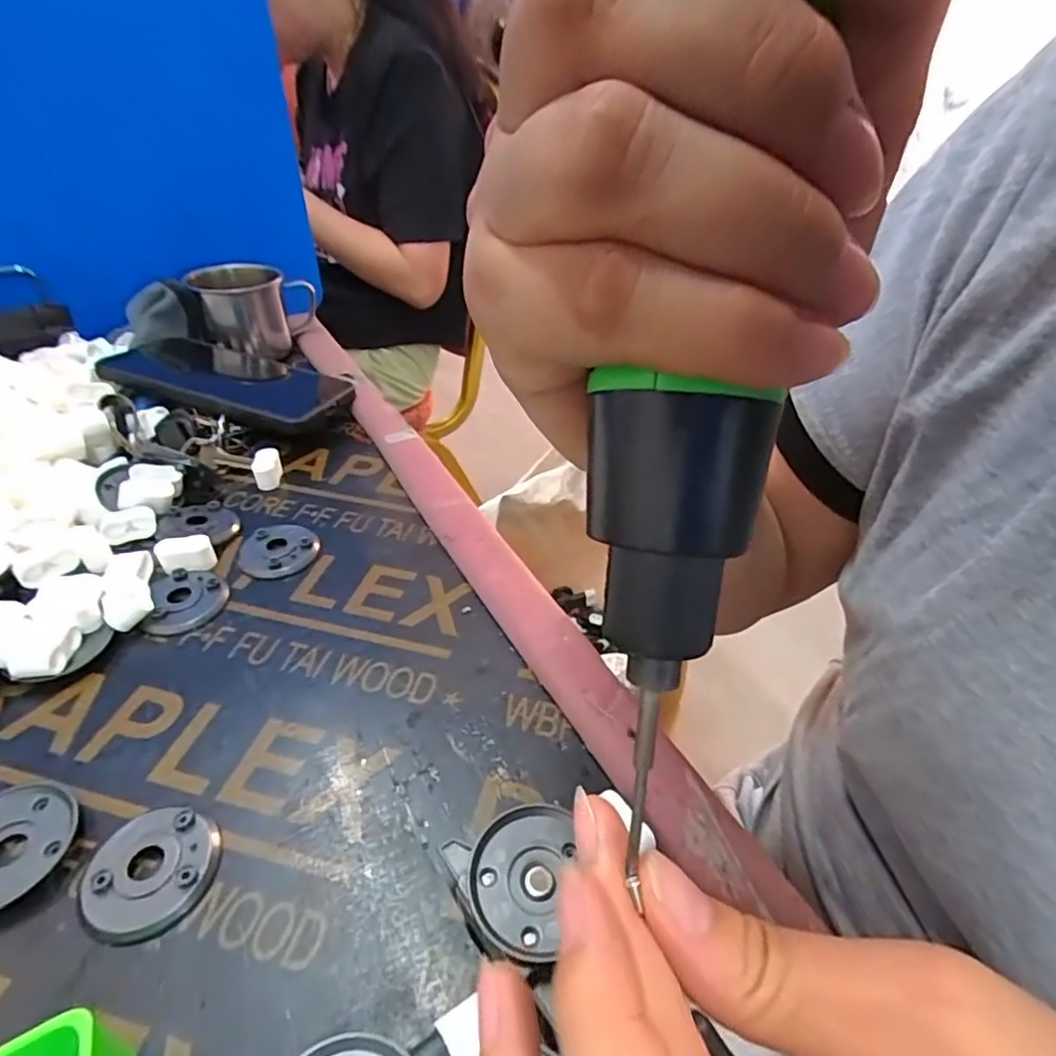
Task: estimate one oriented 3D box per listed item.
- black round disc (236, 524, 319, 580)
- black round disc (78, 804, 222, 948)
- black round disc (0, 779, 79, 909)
[{"bbox_3d":[-0.138,0.012,0.325,0.041,0.007,0.041,2,39,-1],"label":"black round disc"},{"bbox_3d":[-0.128,0.115,0.198,0.042,0.006,0.039,2,39,-1],"label":"black round disc"},{"bbox_3d":[-0.179,0.109,0.202,0.040,0.008,0.043,2,39,-1],"label":"black round disc"}]

